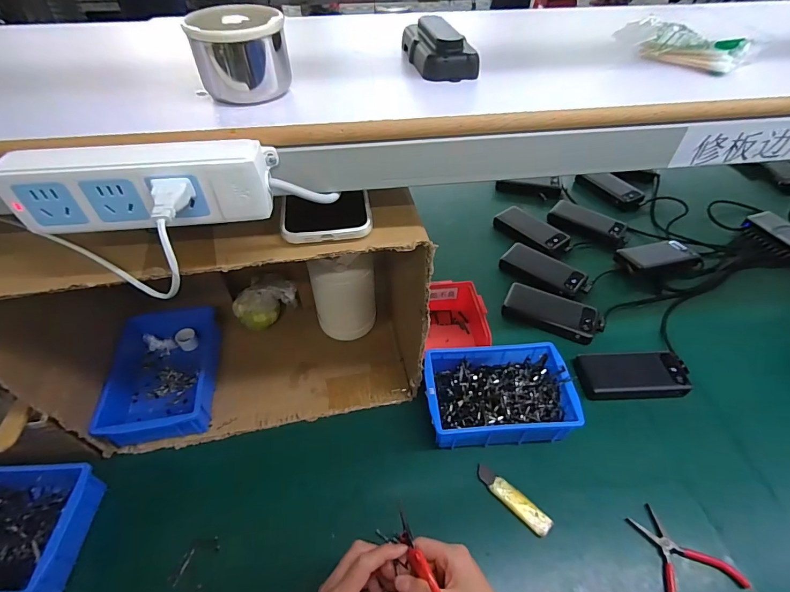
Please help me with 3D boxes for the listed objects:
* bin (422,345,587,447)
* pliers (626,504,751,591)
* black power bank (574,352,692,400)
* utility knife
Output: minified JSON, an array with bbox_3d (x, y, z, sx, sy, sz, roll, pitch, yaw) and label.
[{"bbox_3d":[0.147,0.142,0.591,0.199,0.063,0.137,-3,48,-2],"label":"bin"},{"bbox_3d":[0.334,0.314,0.478,0.101,0.007,0.112,-22,51,-19],"label":"pliers"},{"bbox_3d":[0.377,0.122,0.627,0.162,0.031,0.072,-1,48,-1],"label":"black power bank"},{"bbox_3d":[0.153,0.263,0.522,0.025,0.008,0.105,-36,57,-28],"label":"utility knife"}]

